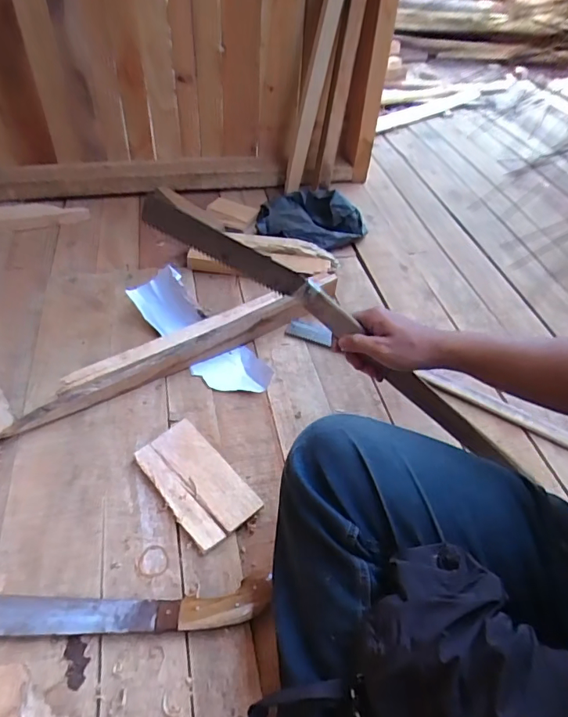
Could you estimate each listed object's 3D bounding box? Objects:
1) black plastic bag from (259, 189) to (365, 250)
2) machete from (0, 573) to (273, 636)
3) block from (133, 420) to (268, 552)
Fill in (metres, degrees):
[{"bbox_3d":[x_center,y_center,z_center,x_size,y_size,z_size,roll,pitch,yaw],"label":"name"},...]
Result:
[{"bbox_3d":[0.061,-0.324,1.084,0.240,0.073,0.200,1,46,-4],"label":"black plastic bag"},{"bbox_3d":[-0.226,0.279,0.528,0.418,0.026,0.054,0,46,-6],"label":"machete"},{"bbox_3d":[-0.122,0.168,0.652,0.097,0.016,0.176,-31,56,-30],"label":"block"}]

